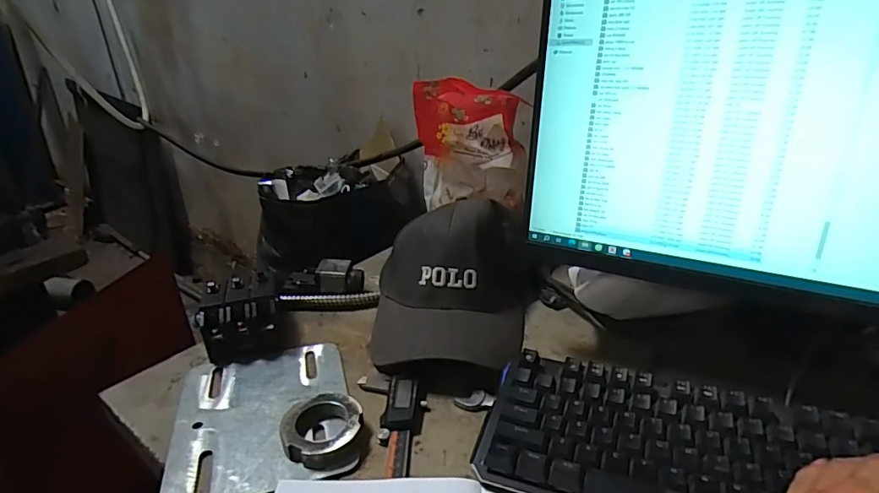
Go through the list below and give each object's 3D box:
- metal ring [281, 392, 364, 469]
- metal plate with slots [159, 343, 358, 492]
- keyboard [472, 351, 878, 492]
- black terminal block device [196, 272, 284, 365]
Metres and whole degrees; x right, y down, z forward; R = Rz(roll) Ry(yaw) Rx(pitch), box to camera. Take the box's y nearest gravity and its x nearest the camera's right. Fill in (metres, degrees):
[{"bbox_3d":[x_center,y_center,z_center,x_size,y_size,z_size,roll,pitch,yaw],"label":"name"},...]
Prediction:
[{"bbox_3d":[-0.097,0.152,0.417,0.064,0.019,0.070,-3,27,2],"label":"metal ring"},{"bbox_3d":[-0.158,0.152,0.448,0.147,0.008,0.176,-7,25,-15],"label":"metal plate with slots"},{"bbox_3d":[0.245,0.158,0.336,0.423,0.031,0.138,7,29,20],"label":"keyboard"},{"bbox_3d":[-0.210,0.076,0.534,0.081,0.068,0.067,-9,28,-9],"label":"black terminal block device"}]

